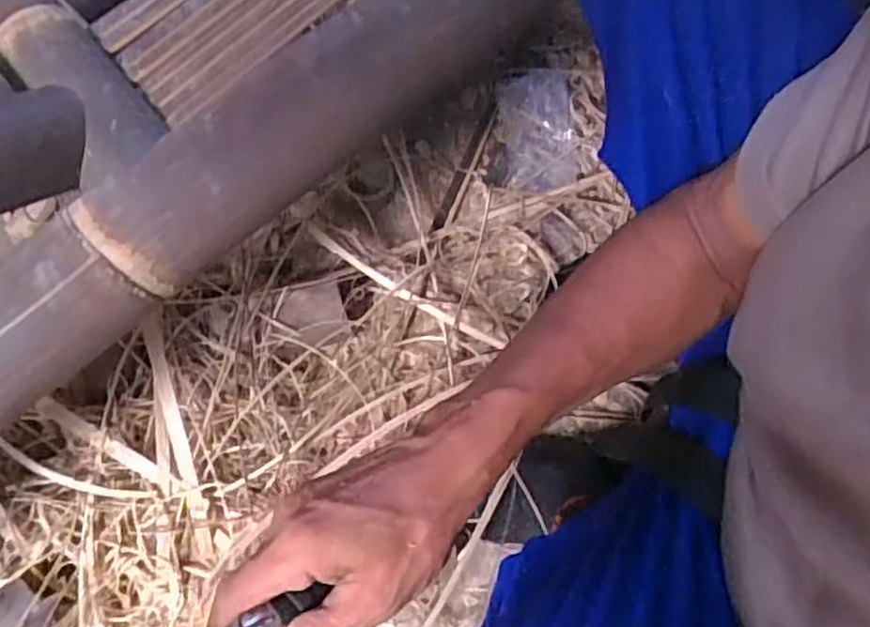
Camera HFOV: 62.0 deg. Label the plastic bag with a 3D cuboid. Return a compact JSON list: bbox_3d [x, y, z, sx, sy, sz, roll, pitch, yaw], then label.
[{"bbox_3d":[0.125,-0.221,0.870,0.089,0.040,0.150,-5,76,-2],"label":"plastic bag"}]

